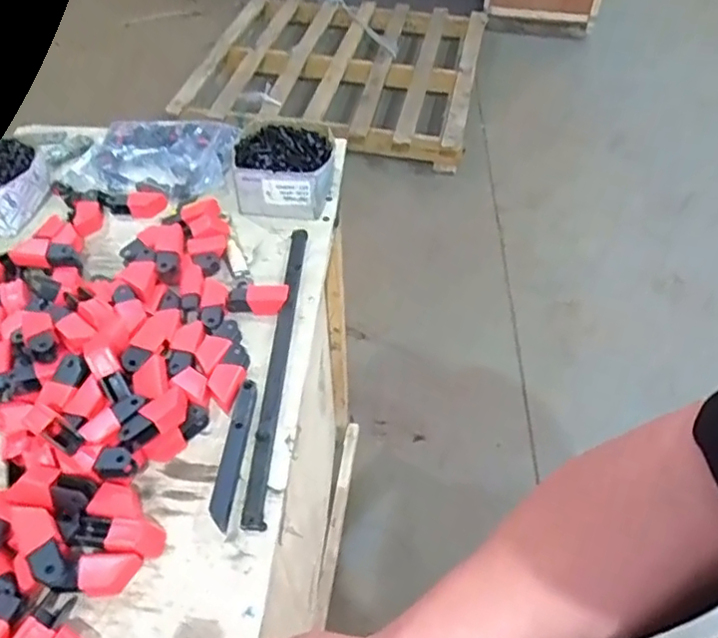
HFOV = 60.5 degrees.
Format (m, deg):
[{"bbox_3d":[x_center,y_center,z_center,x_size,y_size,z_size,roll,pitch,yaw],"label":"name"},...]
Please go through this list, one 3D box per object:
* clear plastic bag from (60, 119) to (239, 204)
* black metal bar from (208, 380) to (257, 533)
[{"bbox_3d":[-0.370,-0.308,1.138,0.295,0.031,0.231,7,50,7],"label":"clear plastic bag"},{"bbox_3d":[-0.143,0.147,0.707,0.025,0.010,0.182,2,49,2],"label":"black metal bar"}]

